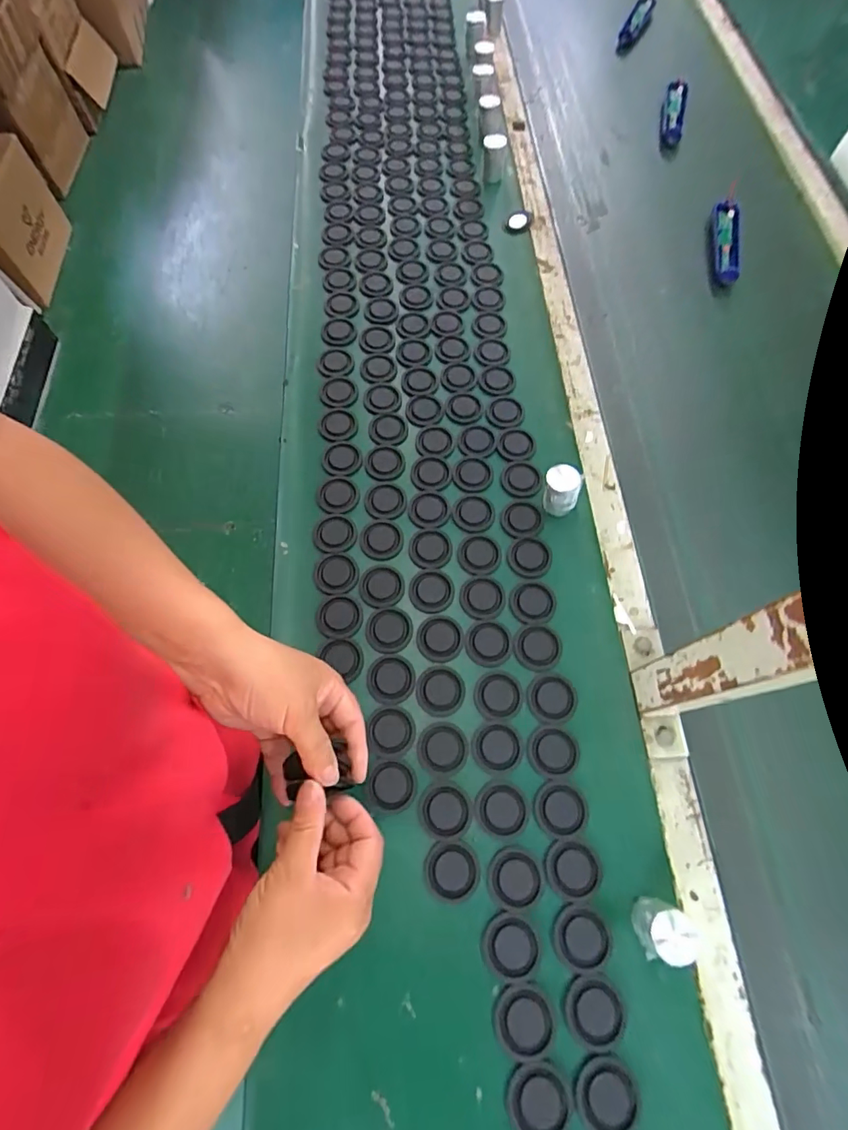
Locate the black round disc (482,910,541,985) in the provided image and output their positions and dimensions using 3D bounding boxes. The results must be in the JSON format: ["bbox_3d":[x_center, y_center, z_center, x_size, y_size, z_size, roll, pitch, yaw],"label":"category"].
[{"bbox_3d":[0.070,0.306,0.398,0.044,0.004,0.046,0,67,0],"label":"black round disc"}]

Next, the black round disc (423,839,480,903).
[{"bbox_3d":[0.024,0.257,0.416,0.045,0.004,0.045,0,67,0],"label":"black round disc"}]

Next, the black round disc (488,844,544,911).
[{"bbox_3d":[0.076,0.262,0.414,0.044,0.004,0.045,0,67,0],"label":"black round disc"}]

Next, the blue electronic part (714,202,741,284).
[{"bbox_3d":[0.442,-0.479,0.728,0.035,0.020,0.162,12,68,4],"label":"blue electronic part"}]

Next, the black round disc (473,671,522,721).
[{"bbox_3d":[0.070,0.124,0.473,0.045,0.004,0.045,0,67,0],"label":"black round disc"}]

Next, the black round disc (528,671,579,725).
[{"bbox_3d":[0.122,0.126,0.471,0.046,0.004,0.047,0,67,0],"label":"black round disc"}]

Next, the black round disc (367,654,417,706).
[{"bbox_3d":[-0.031,0.111,0.479,0.045,0.004,0.046,0,67,0],"label":"black round disc"}]

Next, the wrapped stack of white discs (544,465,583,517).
[{"bbox_3d":[0.145,-0.078,0.531,0.037,0.050,0.034,20,69,8],"label":"wrapped stack of white discs"}]

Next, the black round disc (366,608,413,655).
[{"bbox_3d":[-0.035,0.065,0.497,0.046,0.004,0.045,0,67,0],"label":"black round disc"}]

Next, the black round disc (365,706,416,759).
[{"bbox_3d":[-0.030,0.154,0.460,0.044,0.005,0.046,0,67,0],"label":"black round disc"}]

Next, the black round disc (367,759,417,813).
[{"bbox_3d":[-0.028,0.196,0.442,0.043,0.004,0.043,0,67,0],"label":"black round disc"}]

